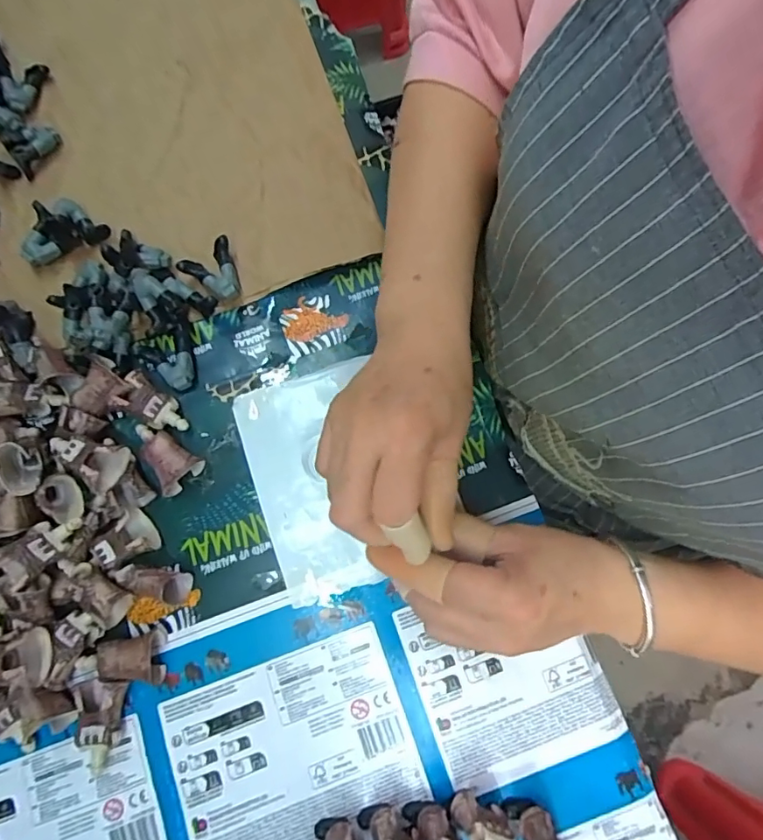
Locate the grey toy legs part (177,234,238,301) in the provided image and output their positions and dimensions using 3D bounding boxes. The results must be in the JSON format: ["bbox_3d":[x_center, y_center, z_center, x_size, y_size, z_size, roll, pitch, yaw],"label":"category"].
[{"bbox_3d":[-0.121,-0.103,0.353,0.037,0.014,0.039,-13,77,-5],"label":"grey toy legs part"}]

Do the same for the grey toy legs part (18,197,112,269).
[{"bbox_3d":[-0.231,-0.135,0.359,0.056,0.020,0.038,-38,80,-10],"label":"grey toy legs part"}]

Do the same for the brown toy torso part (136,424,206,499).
[{"bbox_3d":[-0.140,0.022,0.326,0.031,0.017,0.048,-43,81,-10],"label":"brown toy torso part"}]

